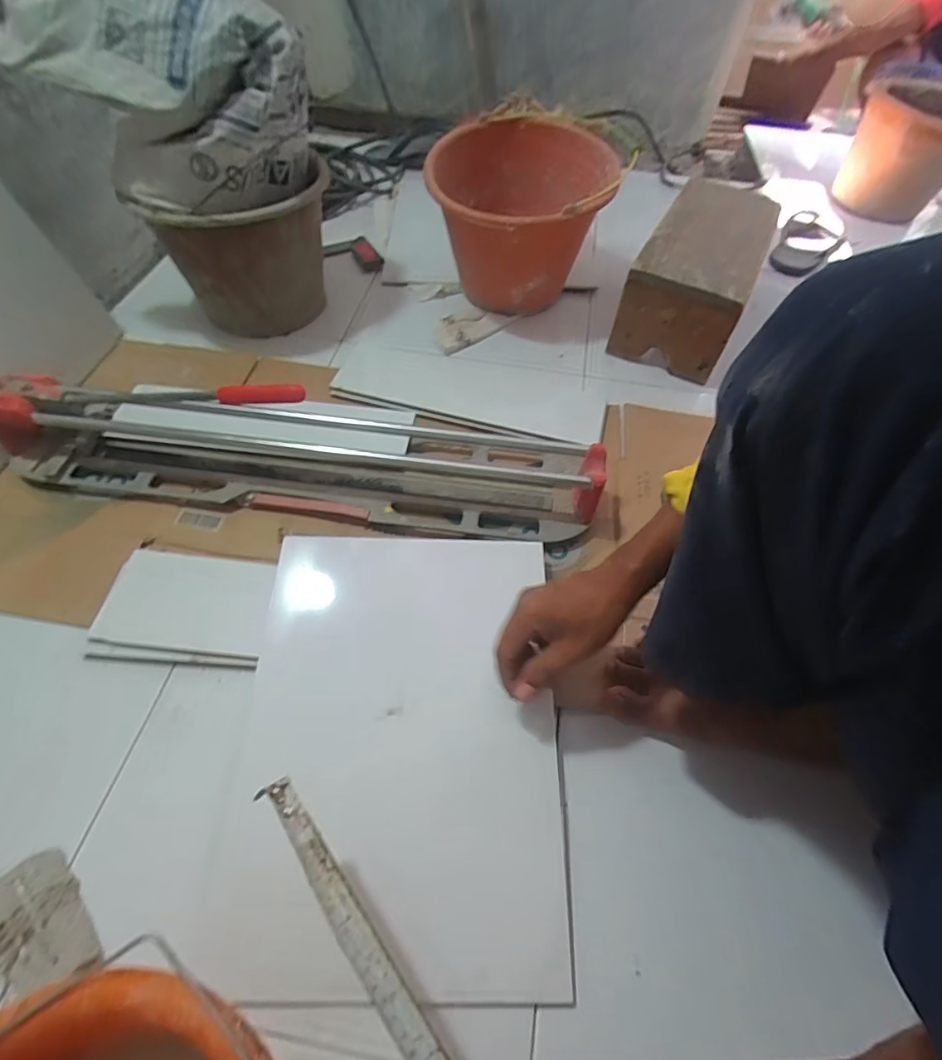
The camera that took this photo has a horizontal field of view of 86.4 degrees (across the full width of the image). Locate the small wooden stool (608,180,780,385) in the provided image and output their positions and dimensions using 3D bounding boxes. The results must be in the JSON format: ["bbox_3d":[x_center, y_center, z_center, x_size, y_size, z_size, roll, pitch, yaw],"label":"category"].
[{"bbox_3d":[0.377,-0.429,0.847,0.159,0.153,0.378,24,58,13],"label":"small wooden stool"}]

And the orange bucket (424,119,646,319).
[{"bbox_3d":[0.085,-0.497,0.834,0.292,0.225,0.292,-4,56,-5],"label":"orange bucket"}]

